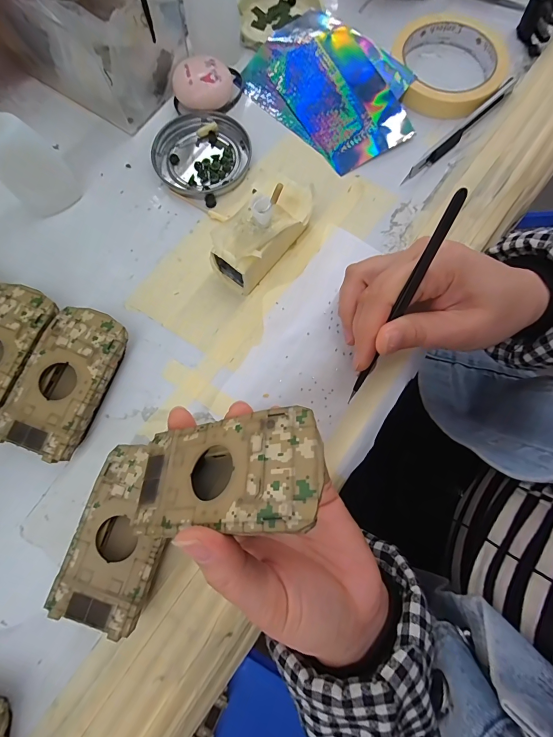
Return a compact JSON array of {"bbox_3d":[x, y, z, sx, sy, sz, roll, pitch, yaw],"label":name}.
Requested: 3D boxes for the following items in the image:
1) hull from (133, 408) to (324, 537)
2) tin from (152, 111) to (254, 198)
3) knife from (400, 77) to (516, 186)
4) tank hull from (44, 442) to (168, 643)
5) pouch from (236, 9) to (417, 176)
[{"bbox_3d":[-0.021,0.049,0.160,0.094,0.020,0.049,-15,55,25],"label":"hull"},{"bbox_3d":[-0.063,-0.178,0.288,0.078,0.009,0.075,0,77,0],"label":"tin"},{"bbox_3d":[0.155,-0.199,0.288,0.136,0.012,0.008,-43,80,-9],"label":"knife"},{"bbox_3d":[-0.090,0.098,0.212,0.052,0.027,0.096,17,77,4],"label":"tank hull"},{"bbox_3d":[0.048,-0.242,0.296,0.150,0.018,0.100,44,80,9],"label":"pouch"}]

